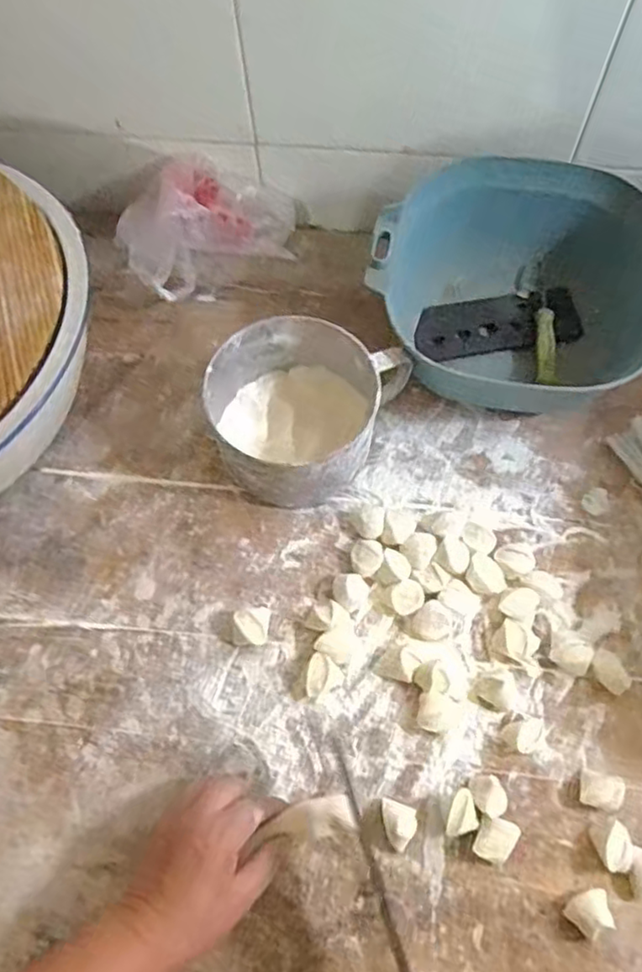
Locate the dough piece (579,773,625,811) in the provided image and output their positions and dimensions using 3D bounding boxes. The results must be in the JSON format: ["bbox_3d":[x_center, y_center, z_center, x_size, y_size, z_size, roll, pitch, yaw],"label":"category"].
[{"bbox_3d":[0.208,0.227,0.488,0.029,0.019,0.023,8,68,5],"label":"dough piece"}]

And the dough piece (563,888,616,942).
[{"bbox_3d":[0.190,0.300,0.461,0.031,0.024,0.023,-25,69,-9],"label":"dough piece"}]

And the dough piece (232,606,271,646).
[{"bbox_3d":[-0.058,0.115,0.540,0.029,0.019,0.031,4,68,3],"label":"dough piece"}]

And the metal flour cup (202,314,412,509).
[{"bbox_3d":[-0.022,-0.068,0.581,0.145,0.087,0.156,0,68,1],"label":"metal flour cup"}]

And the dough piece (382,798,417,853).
[{"bbox_3d":[0.059,0.252,0.486,0.026,0.018,0.033,0,68,1],"label":"dough piece"}]

